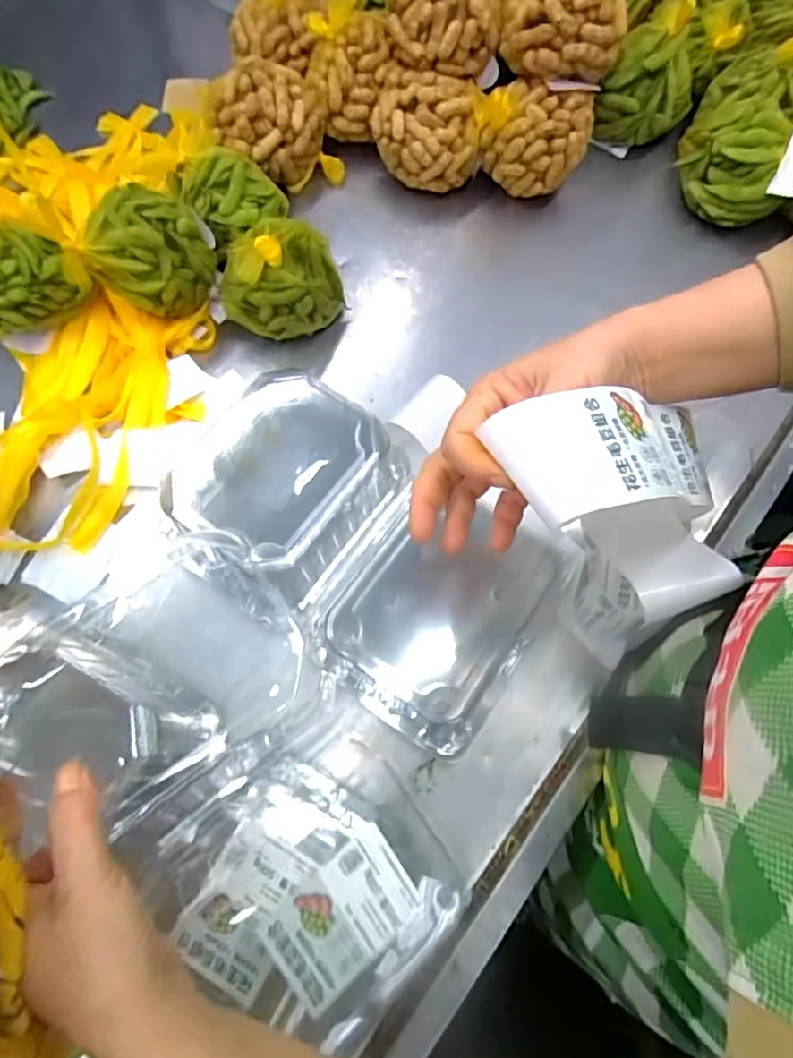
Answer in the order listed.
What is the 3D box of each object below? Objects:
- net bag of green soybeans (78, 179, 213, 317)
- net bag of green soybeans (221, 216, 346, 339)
[{"bbox_3d":[-0.211,-0.243,0.519,0.085,0.099,0.082,3,71,-1],"label":"net bag of green soybeans"},{"bbox_3d":[-0.108,-0.236,0.533,0.110,0.101,0.086,-13,72,-6],"label":"net bag of green soybeans"}]

